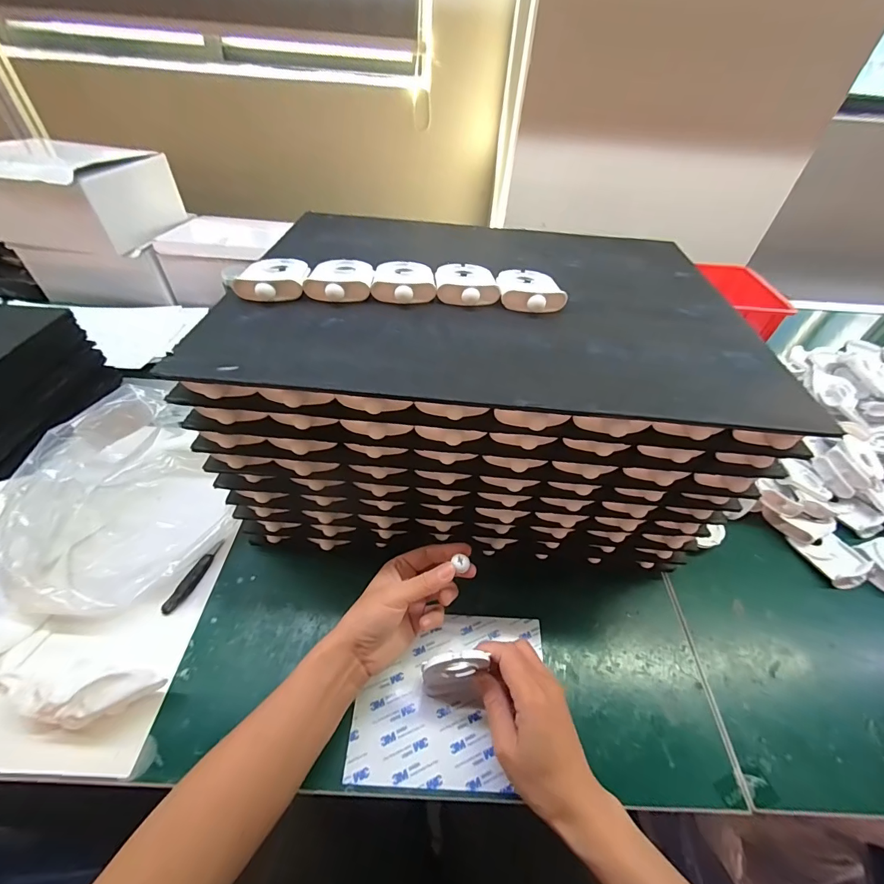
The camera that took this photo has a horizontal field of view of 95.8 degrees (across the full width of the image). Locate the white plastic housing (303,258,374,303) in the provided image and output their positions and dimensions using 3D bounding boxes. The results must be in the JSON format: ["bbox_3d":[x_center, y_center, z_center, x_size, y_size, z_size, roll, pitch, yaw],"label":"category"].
[{"bbox_3d":[-0.094,-0.161,0.379,0.057,0.016,0.086,-1,47,-5],"label":"white plastic housing"}]

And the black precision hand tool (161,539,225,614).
[{"bbox_3d":[-0.259,0.140,0.421,0.012,0.009,0.084,16,47,11],"label":"black precision hand tool"}]

